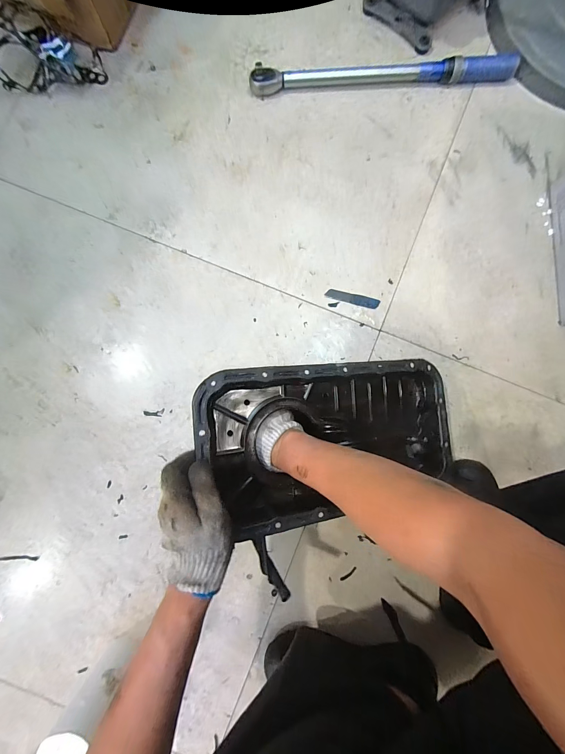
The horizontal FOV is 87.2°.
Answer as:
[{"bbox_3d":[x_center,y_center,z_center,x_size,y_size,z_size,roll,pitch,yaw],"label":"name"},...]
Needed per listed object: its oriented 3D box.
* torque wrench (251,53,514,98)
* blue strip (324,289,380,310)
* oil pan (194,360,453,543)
[{"bbox_3d":[0.189,-0.576,0.560,0.491,0.037,0.045,-3,86,0],"label":"torque wrench"},{"bbox_3d":[0.131,-0.146,0.549,0.099,0.004,0.022,14,86,1],"label":"blue strip"},{"bbox_3d":[0.068,0.089,0.456,0.389,0.099,0.211,-4,87,-20],"label":"oil pan"}]

